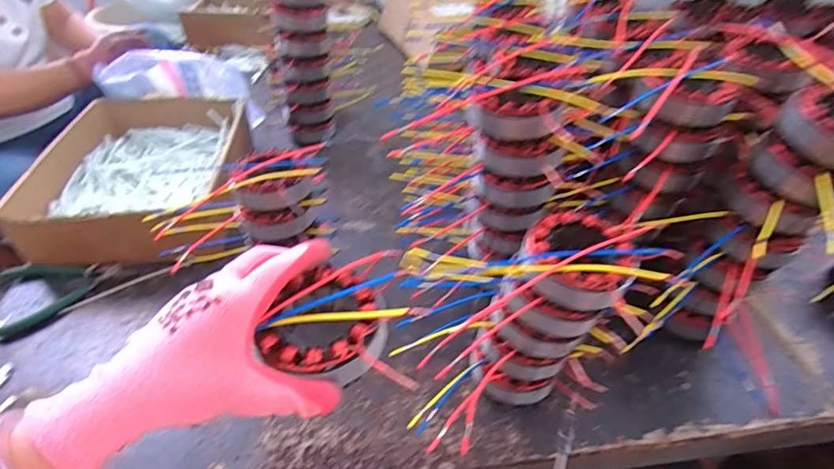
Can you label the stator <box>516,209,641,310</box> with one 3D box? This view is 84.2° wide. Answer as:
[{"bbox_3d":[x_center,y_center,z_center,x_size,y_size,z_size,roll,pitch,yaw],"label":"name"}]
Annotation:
[{"bbox_3d":[0.130,0.021,0.388,0.095,0.039,0.087,2,41,1],"label":"stator"}]

